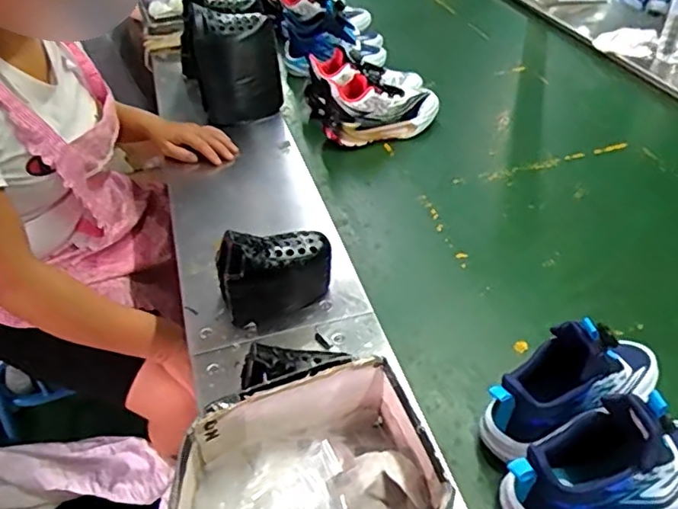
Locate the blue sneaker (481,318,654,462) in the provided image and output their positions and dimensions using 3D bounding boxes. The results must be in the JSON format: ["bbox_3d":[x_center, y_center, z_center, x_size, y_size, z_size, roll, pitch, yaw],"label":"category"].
[{"bbox_3d":[0.251,0.132,0.623,0.213,0.137,0.075,-21,45,-19],"label":"blue sneaker"}]

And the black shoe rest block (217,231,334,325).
[{"bbox_3d":[-0.078,0.026,0.744,0.141,0.131,0.047,-16,41,-15],"label":"black shoe rest block"}]

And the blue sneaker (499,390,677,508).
[{"bbox_3d":[0.267,0.195,0.552,0.223,0.129,0.085,-7,42,-5],"label":"blue sneaker"}]

